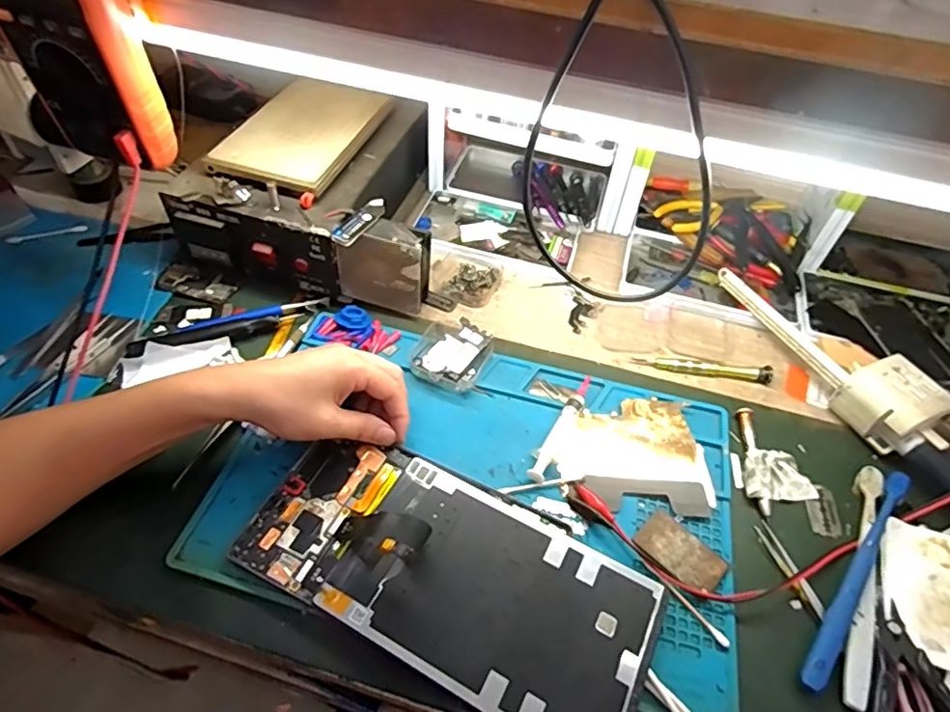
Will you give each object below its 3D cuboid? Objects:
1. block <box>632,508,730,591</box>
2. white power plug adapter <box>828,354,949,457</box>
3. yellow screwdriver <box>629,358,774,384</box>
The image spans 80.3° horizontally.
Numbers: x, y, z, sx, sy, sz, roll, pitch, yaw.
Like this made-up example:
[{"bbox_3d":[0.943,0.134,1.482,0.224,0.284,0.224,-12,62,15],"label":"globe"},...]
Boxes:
[{"bbox_3d":[0.150,0.143,0.410,0.061,0.005,0.039,39,58,25],"label":"block"},{"bbox_3d":[0.354,0.047,0.477,0.063,0.053,0.079,-22,55,-21],"label":"white power plug adapter"},{"bbox_3d":[0.211,0.010,0.521,0.125,0.013,0.016,5,50,0],"label":"yellow screwdriver"}]

